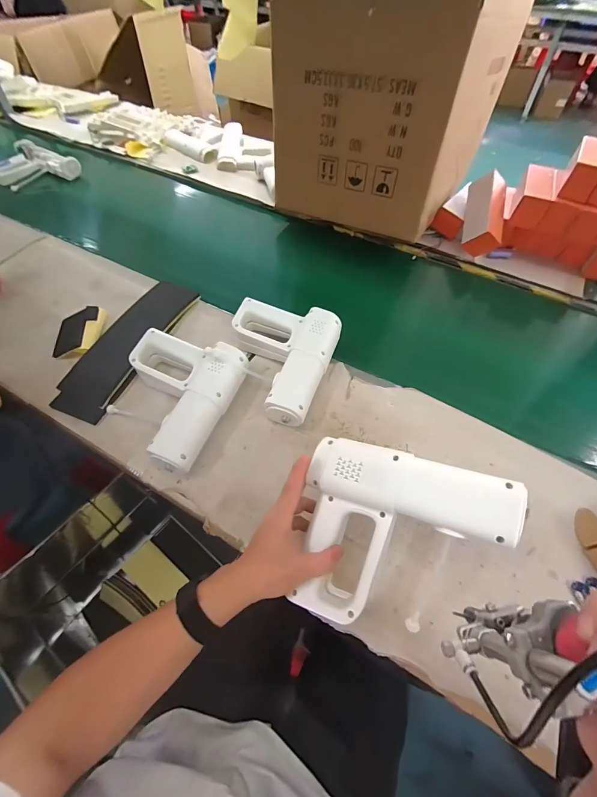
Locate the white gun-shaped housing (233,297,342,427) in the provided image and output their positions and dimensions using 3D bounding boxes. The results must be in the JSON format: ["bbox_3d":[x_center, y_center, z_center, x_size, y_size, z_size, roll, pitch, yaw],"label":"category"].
[{"bbox_3d":[-0.043,-0.069,0.582,0.184,0.066,0.214,18,59,11],"label":"white gun-shaped housing"}]

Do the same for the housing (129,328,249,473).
[{"bbox_3d":[-0.203,-0.007,0.538,0.184,0.065,0.210,18,59,12],"label":"housing"}]

